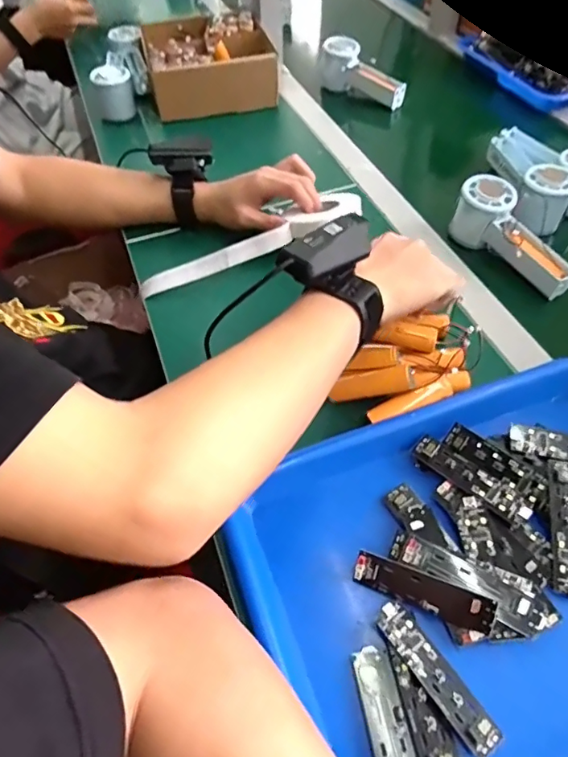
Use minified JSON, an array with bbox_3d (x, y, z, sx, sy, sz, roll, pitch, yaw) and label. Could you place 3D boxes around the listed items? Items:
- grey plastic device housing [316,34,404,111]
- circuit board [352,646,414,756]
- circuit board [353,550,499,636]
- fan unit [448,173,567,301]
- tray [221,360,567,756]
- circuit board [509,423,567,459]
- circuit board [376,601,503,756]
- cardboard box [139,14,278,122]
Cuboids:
[{"bbox_3d":[0.126,-0.469,0.790,0.148,0.059,0.049,38,60,10],"label":"grey plastic device housing"},{"bbox_3d":[0.063,0.208,0.295,0.022,0.009,0.090,-9,53,-7],"label":"circuit board"},{"bbox_3d":[0.091,0.141,0.332,0.089,0.005,0.023,16,86,22],"label":"circuit board"},{"bbox_3d":[0.238,-0.146,0.527,0.048,0.065,0.143,-19,55,-14],"label":"fan unit"},{"bbox_3d":[0.149,0.125,0.336,0.319,0.037,0.262,-20,55,-15],"label":"tray"},{"bbox_3d":[0.220,0.052,0.391,0.086,0.005,0.024,8,53,6],"label":"circuit board"},{"bbox_3d":[0.093,0.181,0.309,0.022,0.006,0.091,-29,58,-21],"label":"circuit board"},{"bbox_3d":[-0.117,-0.497,0.788,0.182,0.073,0.219,-11,53,-8],"label":"cardboard box"}]

